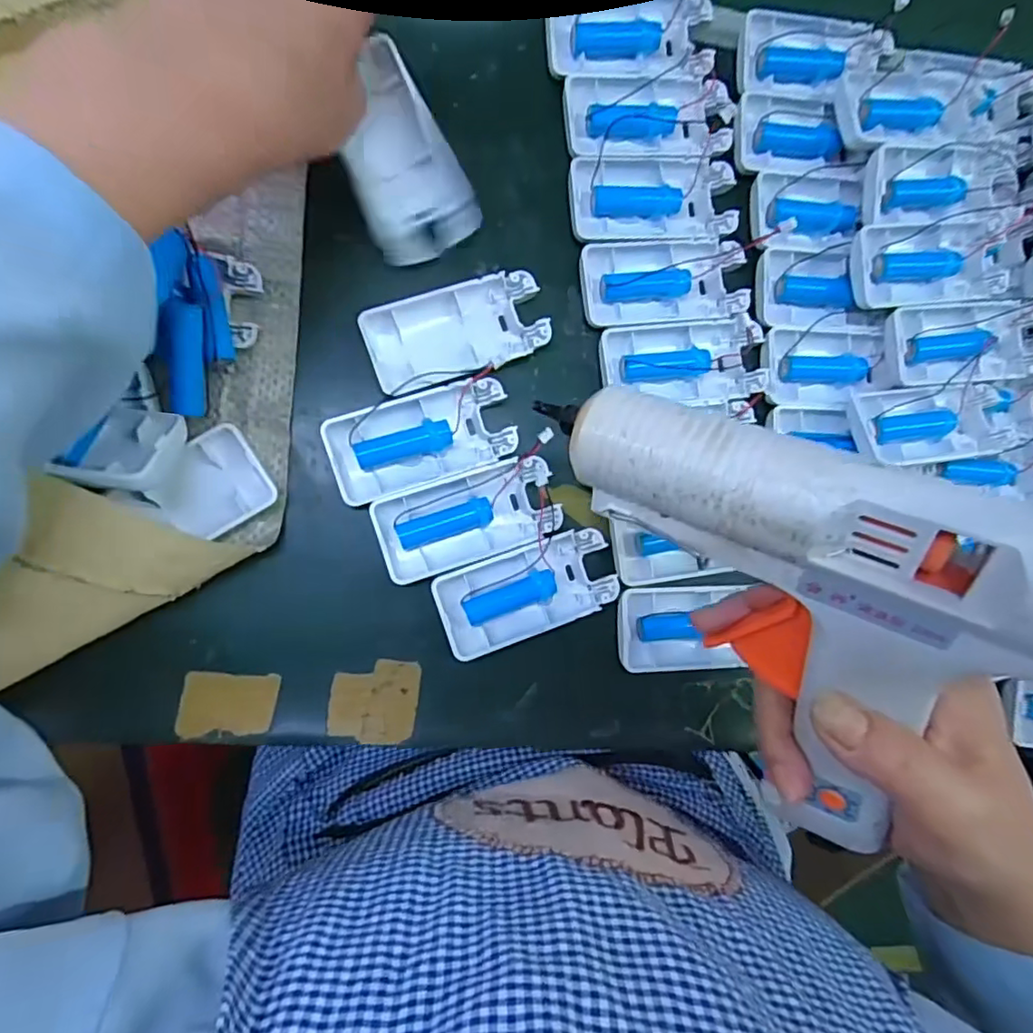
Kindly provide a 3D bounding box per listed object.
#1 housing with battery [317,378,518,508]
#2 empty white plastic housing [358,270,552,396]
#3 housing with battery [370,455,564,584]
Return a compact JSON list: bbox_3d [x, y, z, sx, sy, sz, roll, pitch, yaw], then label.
[{"bbox_3d":[-0.049,-0.040,0.315,0.093,0.014,0.045,-19,91,-9],"label":"housing with battery"},{"bbox_3d":[-0.031,-0.099,0.319,0.093,0.011,0.046,-18,91,-9],"label":"empty white plastic housing"},{"bbox_3d":[-0.024,0.000,0.319,0.094,0.012,0.045,-20,91,-9],"label":"housing with battery"}]

